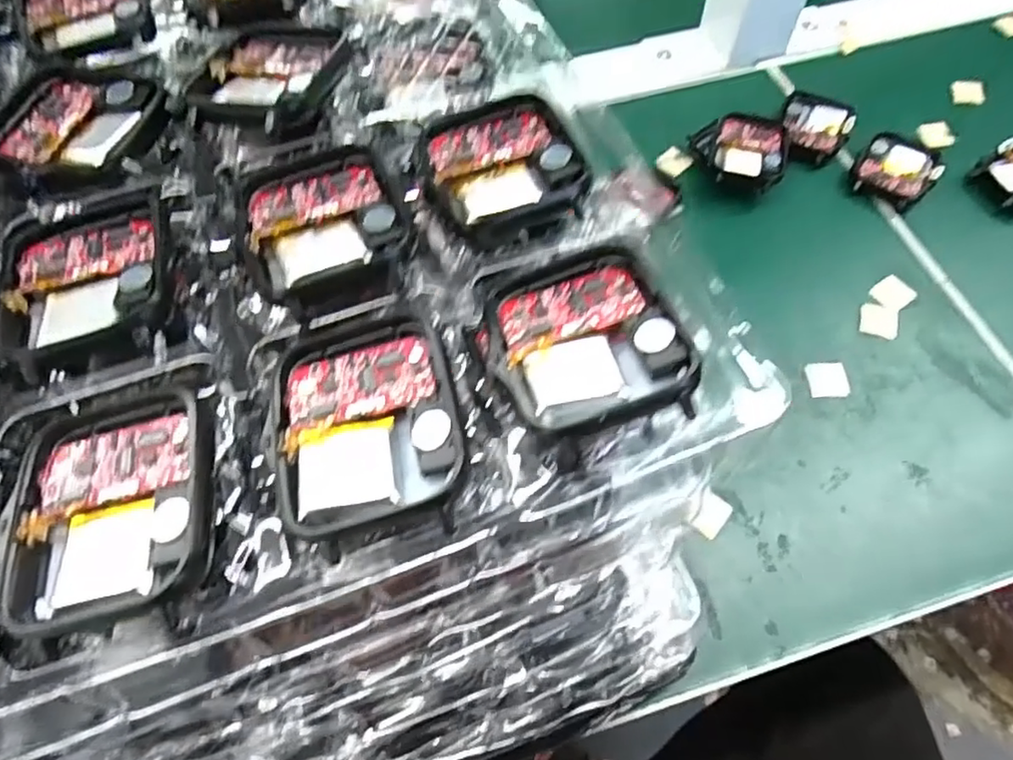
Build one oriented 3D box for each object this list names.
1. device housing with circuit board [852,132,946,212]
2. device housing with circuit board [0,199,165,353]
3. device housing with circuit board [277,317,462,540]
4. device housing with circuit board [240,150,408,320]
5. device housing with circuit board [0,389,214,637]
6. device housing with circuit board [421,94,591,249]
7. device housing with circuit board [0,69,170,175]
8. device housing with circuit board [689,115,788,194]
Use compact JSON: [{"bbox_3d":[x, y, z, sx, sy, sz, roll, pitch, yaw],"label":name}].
[{"bbox_3d":[0.202,-0.108,0.328,0.037,0.011,0.041,34,67,19],"label":"device housing with circuit board"},{"bbox_3d":[-0.098,-0.026,0.146,0.035,0.005,0.044,-17,62,-8],"label":"device housing with circuit board"},{"bbox_3d":[-0.029,0.007,0.126,0.035,0.007,0.041,-13,61,-6],"label":"device housing with circuit board"},{"bbox_3d":[-0.043,-0.036,0.149,0.034,0.006,0.051,-20,62,-9],"label":"device housing with circuit board"},{"bbox_3d":[-0.075,0.022,0.119,0.039,0.007,0.044,-10,61,-4],"label":"device housing with circuit board"},{"bbox_3d":[-0.001,-0.055,0.158,0.037,0.006,0.047,-16,61,-7],"label":"device housing with circuit board"},{"bbox_3d":[-0.116,-0.070,0.172,0.045,0.004,0.036,13,62,9],"label":"device housing with circuit board"},{"bbox_3d":[0.121,-0.116,0.332,0.045,0.021,0.042,7,61,6],"label":"device housing with circuit board"}]

